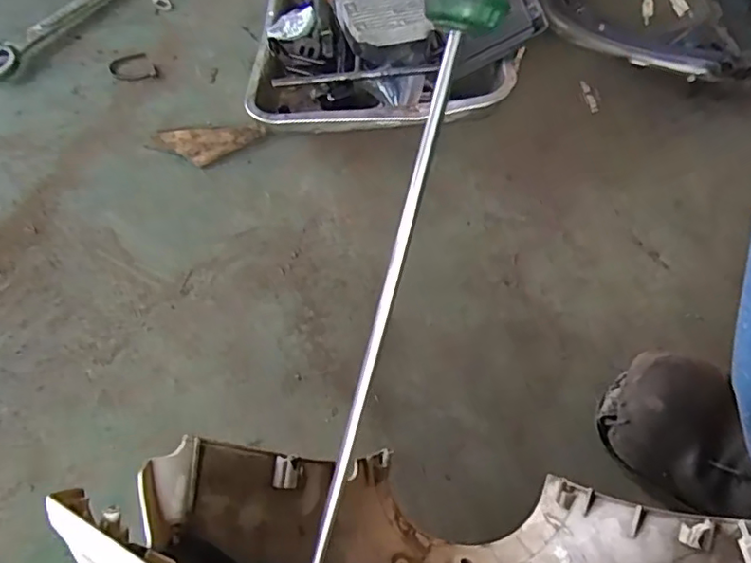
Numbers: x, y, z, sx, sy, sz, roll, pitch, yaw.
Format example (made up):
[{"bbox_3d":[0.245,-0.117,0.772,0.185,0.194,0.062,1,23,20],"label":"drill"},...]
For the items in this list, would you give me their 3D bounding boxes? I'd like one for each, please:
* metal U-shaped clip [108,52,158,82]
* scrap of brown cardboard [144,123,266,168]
[{"bbox_3d":[-0.312,-0.276,0.758,0.058,0.007,0.050,-17,59,-11],"label":"metal U-shaped clip"},{"bbox_3d":[-0.194,-0.164,0.681,0.129,0.015,0.062,-10,58,-6],"label":"scrap of brown cardboard"}]

